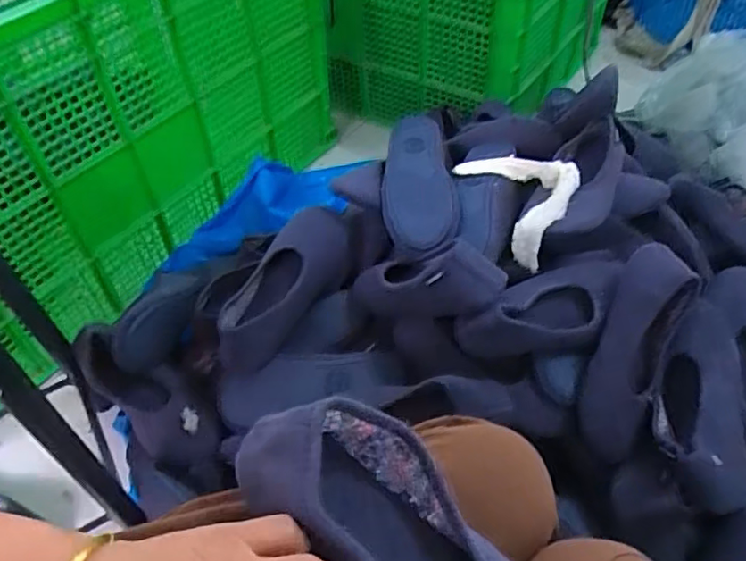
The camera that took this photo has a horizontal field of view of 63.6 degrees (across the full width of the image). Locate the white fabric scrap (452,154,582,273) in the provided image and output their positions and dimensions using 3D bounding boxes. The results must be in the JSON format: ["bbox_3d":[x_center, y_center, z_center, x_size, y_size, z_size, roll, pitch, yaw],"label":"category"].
[{"bbox_3d":[0.199,-0.118,0.812,0.096,0.097,0.178,-21,51,-15],"label":"white fabric scrap"}]

